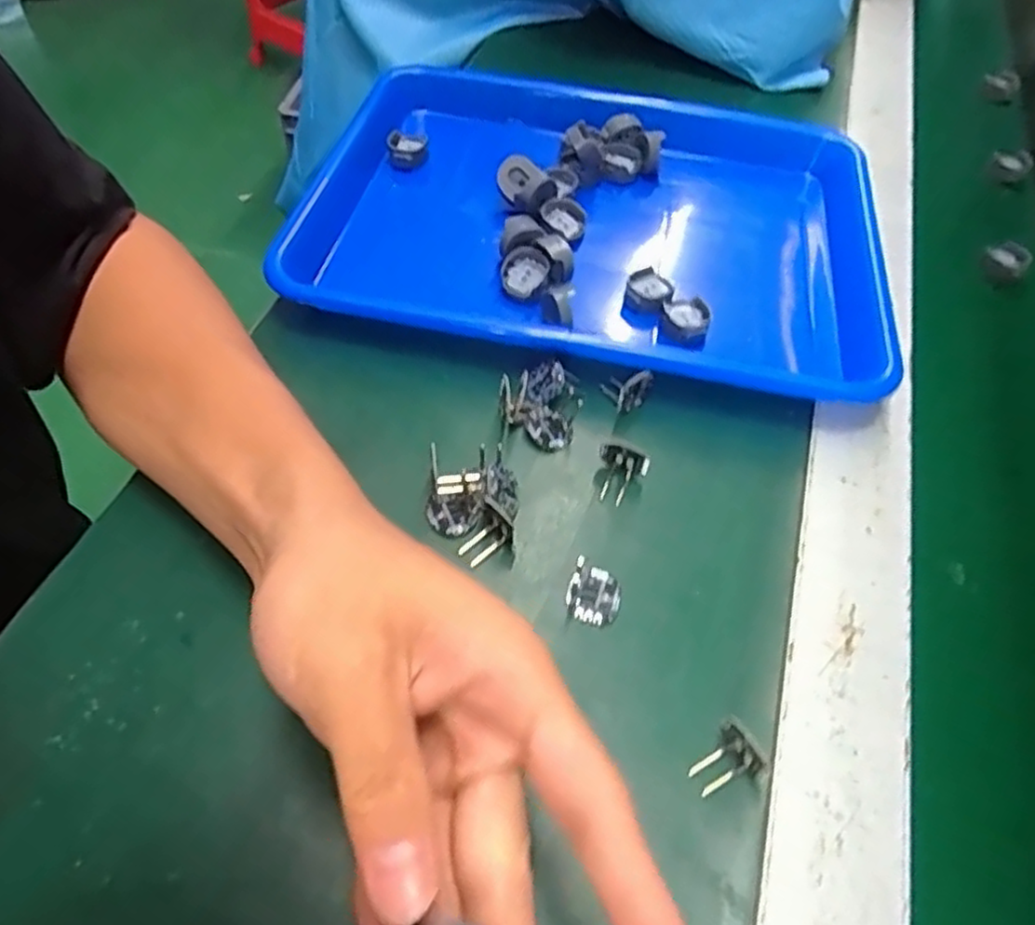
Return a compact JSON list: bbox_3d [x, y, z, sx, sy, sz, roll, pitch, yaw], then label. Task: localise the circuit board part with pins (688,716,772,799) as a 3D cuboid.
[{"bbox_3d":[0.076,0.109,0.257,0.025,0.010,0.022,-23,60,-19],"label":"circuit board part with pins"}]

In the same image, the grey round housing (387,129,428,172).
[{"bbox_3d":[-0.072,-0.206,0.465,0.025,0.015,0.028,-5,55,-8],"label":"grey round housing"}]

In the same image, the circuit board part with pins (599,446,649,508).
[{"bbox_3d":[0.048,0.005,0.328,0.023,0.022,0.018,16,55,7],"label":"circuit board part with pins"}]

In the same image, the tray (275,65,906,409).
[{"bbox_3d":[0.046,-0.159,0.432,0.327,0.036,0.242,14,55,6],"label":"tray"}]

